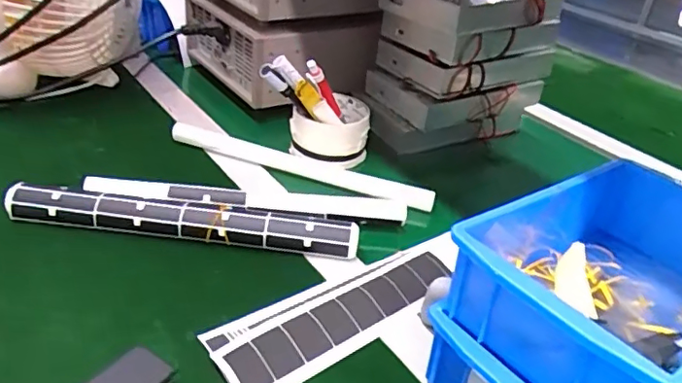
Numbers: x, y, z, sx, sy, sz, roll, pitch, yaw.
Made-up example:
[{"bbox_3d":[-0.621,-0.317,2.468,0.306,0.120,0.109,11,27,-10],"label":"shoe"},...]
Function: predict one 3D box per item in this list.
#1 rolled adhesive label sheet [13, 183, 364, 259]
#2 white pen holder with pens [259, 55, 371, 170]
[{"bbox_3d":[-0.133,0.022,0.490,0.290,0.026,0.032,6,33,0],"label":"rolled adhesive label sheet"},{"bbox_3d":[-0.023,-0.095,0.627,0.111,0.108,0.084,7,33,1],"label":"white pen holder with pens"}]

